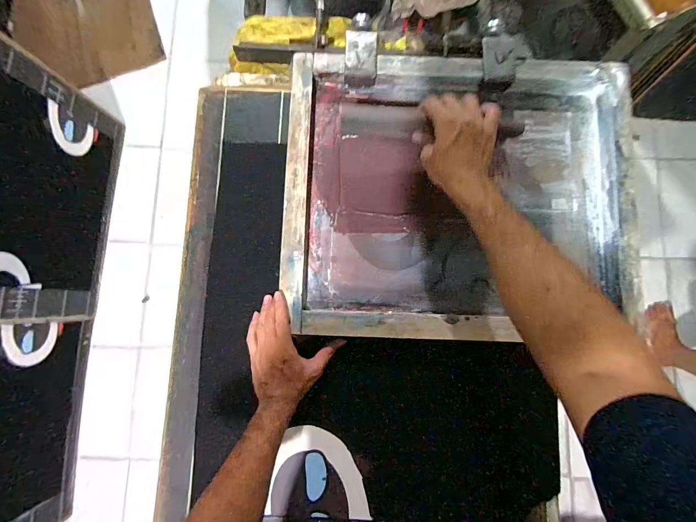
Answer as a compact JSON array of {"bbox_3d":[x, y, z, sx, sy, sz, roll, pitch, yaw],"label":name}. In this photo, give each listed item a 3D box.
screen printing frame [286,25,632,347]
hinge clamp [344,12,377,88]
[{"bbox_3d":[0.180,-0.111,0.562,0.554,0.055,0.468,2,82,1],"label":"screen printing frame"},{"bbox_3d":[0.023,-0.360,0.581,0.055,0.044,0.126,2,82,1],"label":"hinge clamp"}]

